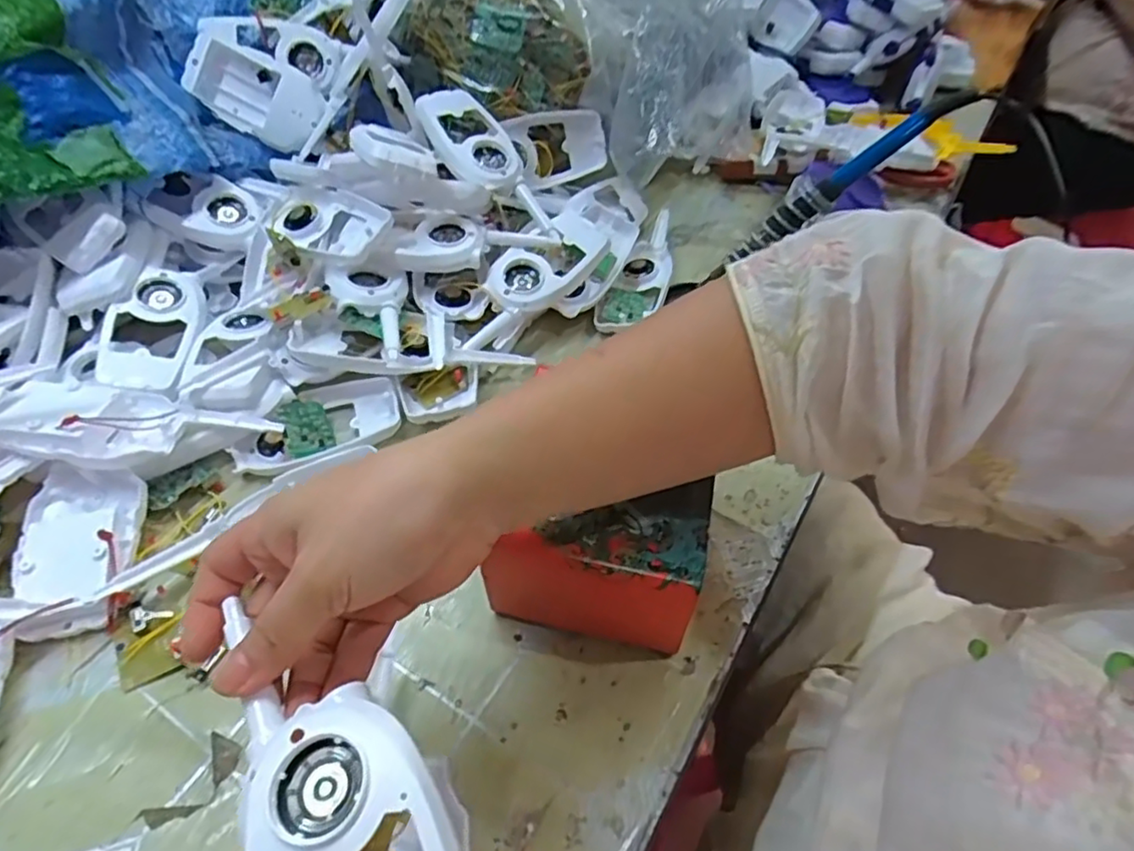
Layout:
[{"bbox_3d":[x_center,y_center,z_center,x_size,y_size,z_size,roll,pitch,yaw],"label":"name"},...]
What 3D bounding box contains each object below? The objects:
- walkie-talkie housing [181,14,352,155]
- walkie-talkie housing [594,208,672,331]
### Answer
[{"bbox_3d":[-0.253,-0.295,0.531,0.105,0.018,0.106,20,82,-12],"label":"walkie-talkie housing"},{"bbox_3d":[0.068,-0.134,0.549,0.046,0.018,0.154,19,52,13],"label":"walkie-talkie housing"}]

